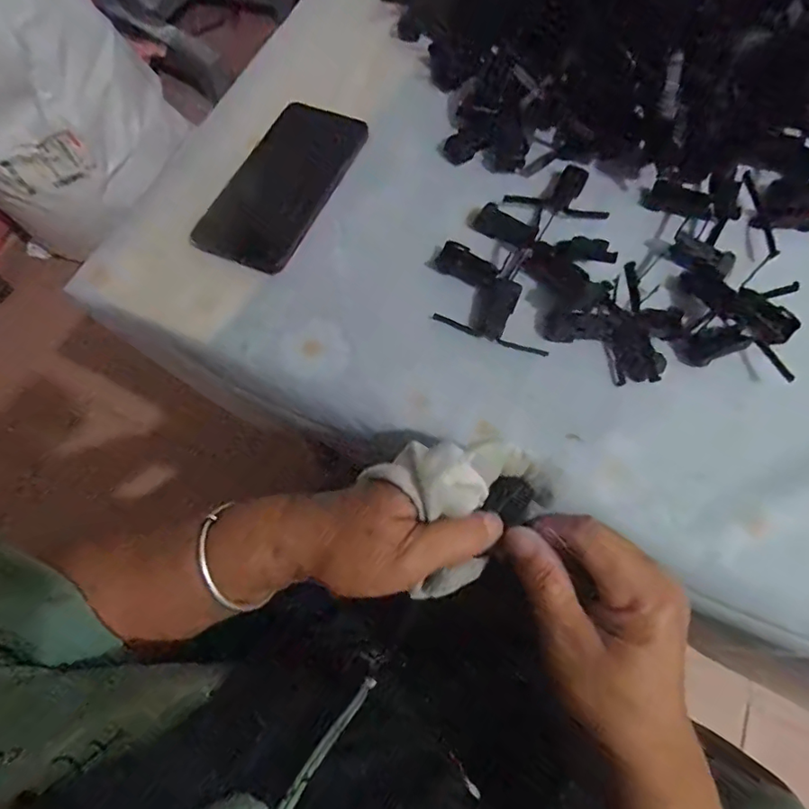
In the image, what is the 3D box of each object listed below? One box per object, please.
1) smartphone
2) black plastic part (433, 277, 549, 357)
[{"bbox_3d":[-0.097,-0.185,0.423,0.080,0.005,0.171,22,69,8],"label":"smartphone"},{"bbox_3d":[0.069,-0.069,0.378,0.079,0.010,0.049,20,68,7],"label":"black plastic part"}]

